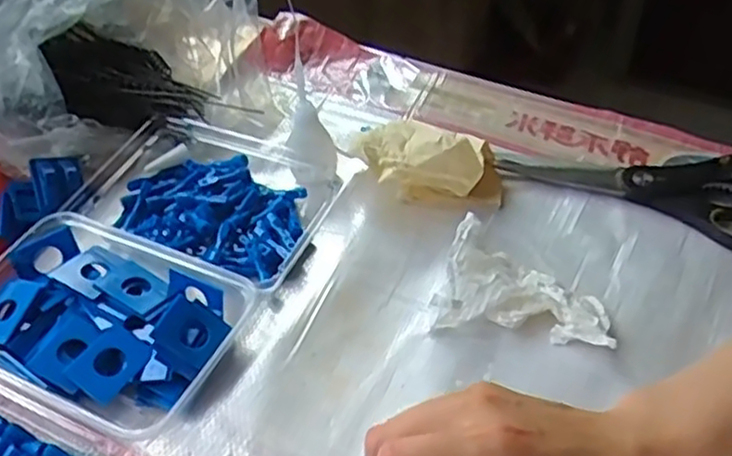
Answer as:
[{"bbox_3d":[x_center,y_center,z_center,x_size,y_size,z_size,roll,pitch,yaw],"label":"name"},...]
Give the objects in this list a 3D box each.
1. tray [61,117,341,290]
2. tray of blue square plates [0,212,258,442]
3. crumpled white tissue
[{"bbox_3d":[-0.121,-0.027,0.495,0.182,0.035,0.105,17,51,20],"label":"tray"},{"bbox_3d":[-0.161,0.057,0.416,0.153,0.036,0.109,18,51,20],"label":"tray of blue square plates"},{"bbox_3d":[0.093,0.034,0.411,0.102,0.046,0.052,6,48,10],"label":"crumpled white tissue"}]

